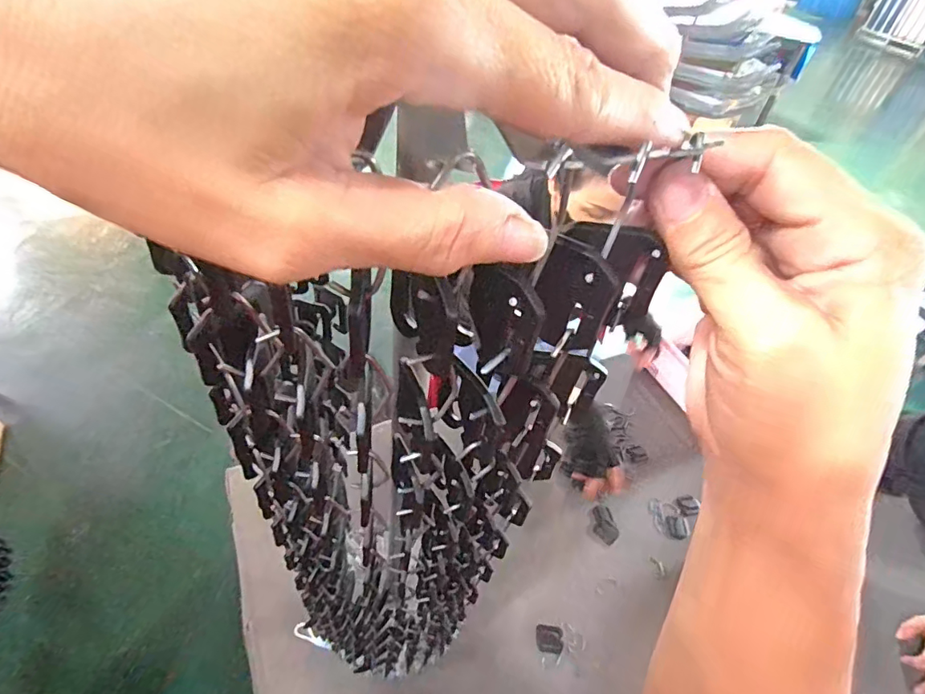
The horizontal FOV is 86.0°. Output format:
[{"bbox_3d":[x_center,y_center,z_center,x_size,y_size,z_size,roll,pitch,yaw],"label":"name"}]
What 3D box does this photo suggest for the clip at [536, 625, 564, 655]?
[{"bbox_3d":[0.126,0.422,0.715,0.037,0.007,0.034,10,45,4],"label":"clip"}]

